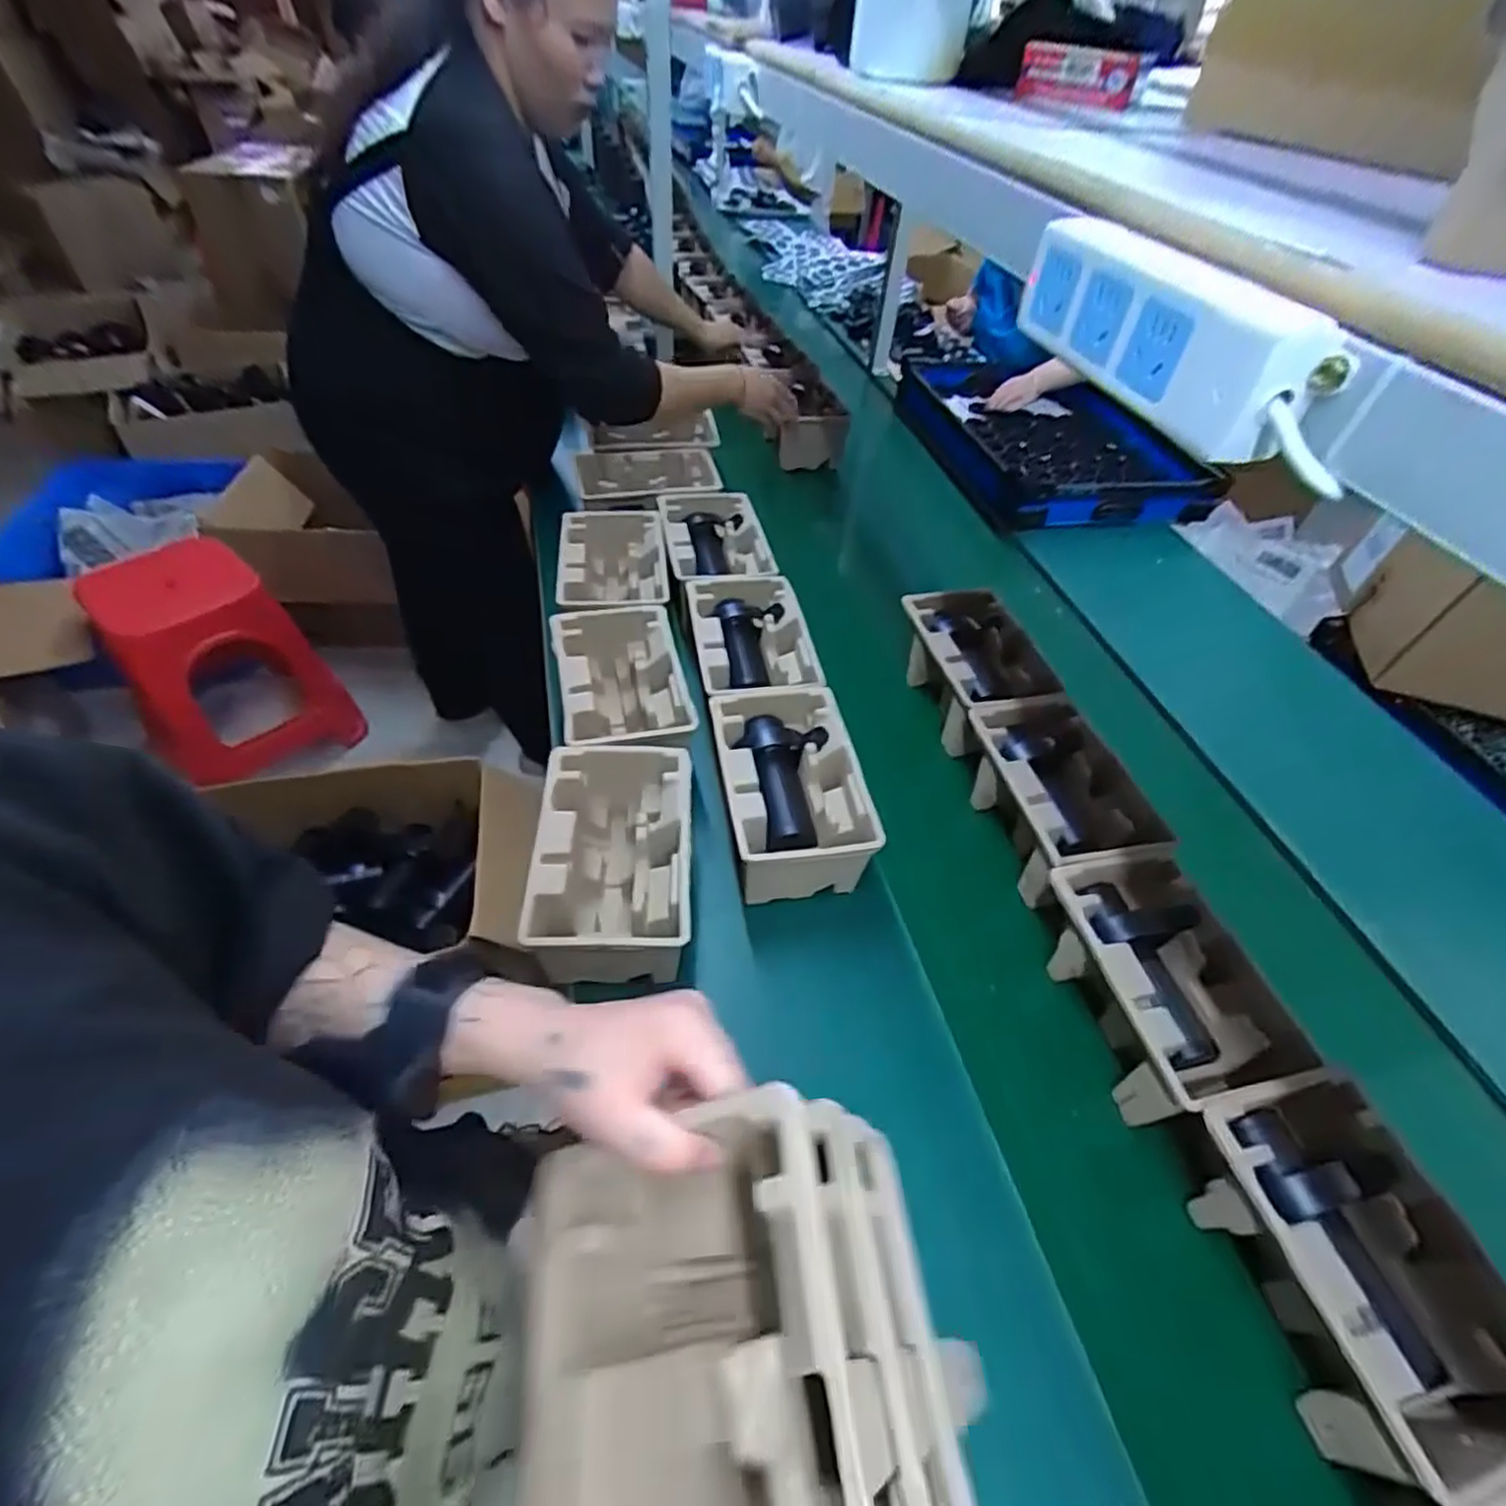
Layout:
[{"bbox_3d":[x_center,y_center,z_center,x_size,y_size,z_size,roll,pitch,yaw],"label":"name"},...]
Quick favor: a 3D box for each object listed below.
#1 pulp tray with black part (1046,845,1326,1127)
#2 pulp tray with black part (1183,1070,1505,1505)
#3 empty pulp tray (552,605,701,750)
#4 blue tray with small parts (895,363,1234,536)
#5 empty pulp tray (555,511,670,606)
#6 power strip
[{"bbox_3d":[0.376,0.217,0.654,0.134,0.095,0.219,-8,49,-11],"label":"pulp tray with black part"},{"bbox_3d":[0.442,0.375,0.517,0.149,0.102,0.228,-8,49,-11],"label":"pulp tray with black part"},{"bbox_3d":[-0.159,-0.064,0.845,0.151,0.105,0.224,-10,49,-13],"label":"empty pulp tray"},{"bbox_3d":[0.615,-0.712,1.496,0.476,0.083,0.685,-4,48,-8],"label":"blue tray with small parts"},{"bbox_3d":[-0.198,-0.243,0.993,0.146,0.097,0.231,-5,48,-8],"label":"empty pulp tray"},{"bbox_3d":[0.176,-0.192,0.314,0.024,0.055,0.159,-13,50,-15],"label":"power strip"}]

